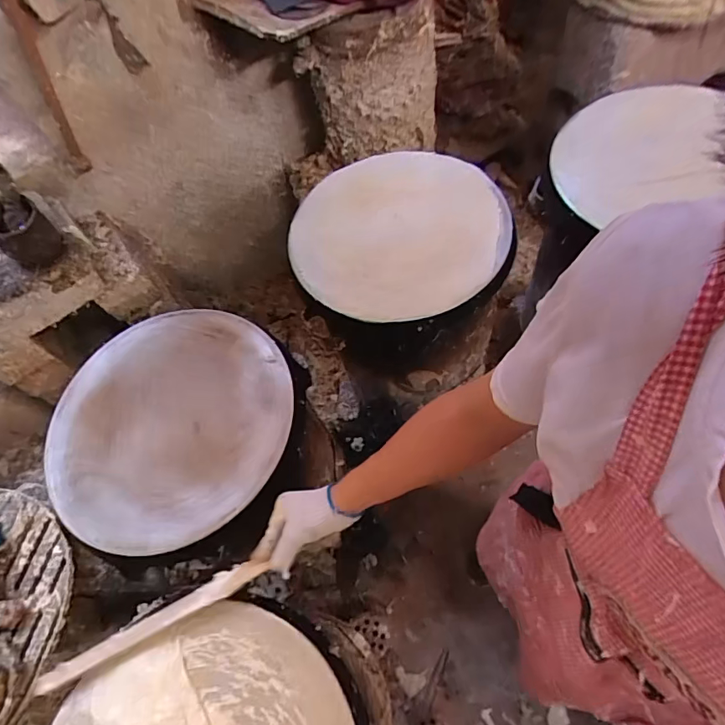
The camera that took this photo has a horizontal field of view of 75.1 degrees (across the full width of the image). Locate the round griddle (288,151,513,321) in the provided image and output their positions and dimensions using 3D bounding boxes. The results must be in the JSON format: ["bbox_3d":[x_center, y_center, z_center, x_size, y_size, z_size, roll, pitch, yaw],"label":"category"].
[{"bbox_3d":[0.067,-0.238,0.832,0.391,0.030,0.337,-23,71,-14],"label":"round griddle"}]

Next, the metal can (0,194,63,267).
[{"bbox_3d":[-0.617,-0.234,0.863,0.088,0.100,0.092,-4,62,7],"label":"metal can"}]

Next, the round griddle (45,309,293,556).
[{"bbox_3d":[-0.307,0.086,0.743,0.378,0.036,0.385,-4,62,7],"label":"round griddle"}]

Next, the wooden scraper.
[{"bbox_3d":[-0.257,0.323,0.587,0.298,0.022,0.029,-27,63,-5],"label":"wooden scraper"}]

